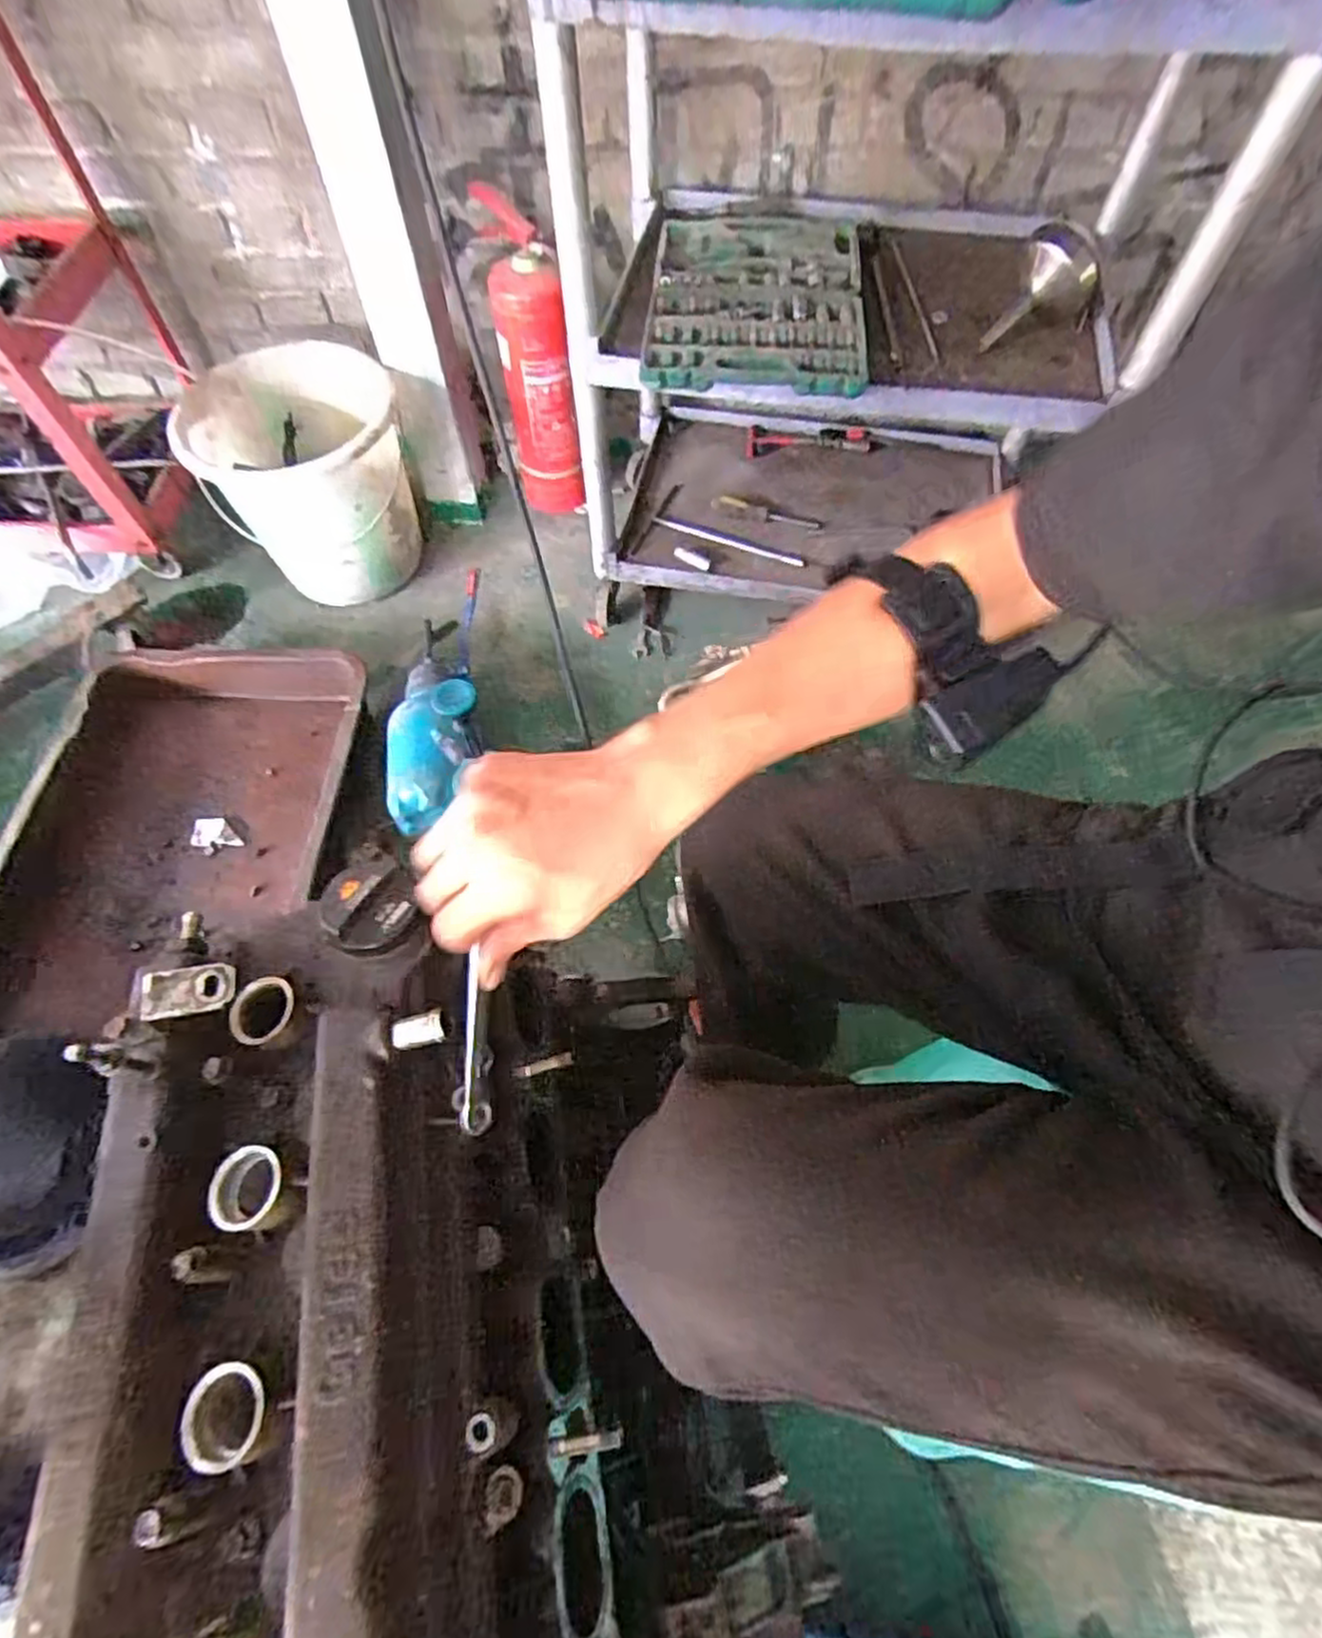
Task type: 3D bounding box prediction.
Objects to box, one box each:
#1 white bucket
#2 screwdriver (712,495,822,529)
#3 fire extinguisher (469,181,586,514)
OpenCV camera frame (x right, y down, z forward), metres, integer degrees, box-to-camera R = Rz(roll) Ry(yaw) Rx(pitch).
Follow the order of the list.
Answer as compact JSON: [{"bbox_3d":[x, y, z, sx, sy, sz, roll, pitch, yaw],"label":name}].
[{"bbox_3d":[-0.595,-0.568,1.291,0.322,0.315,0.281,-9,60,-5],"label":"white bucket"},{"bbox_3d":[0.187,-0.543,1.305,0.190,0.032,0.034,9,60,5],"label":"screwdriver"},{"bbox_3d":[-0.225,-0.798,1.341,0.118,0.468,0.159,-11,60,-7],"label":"fire extinguisher"}]

